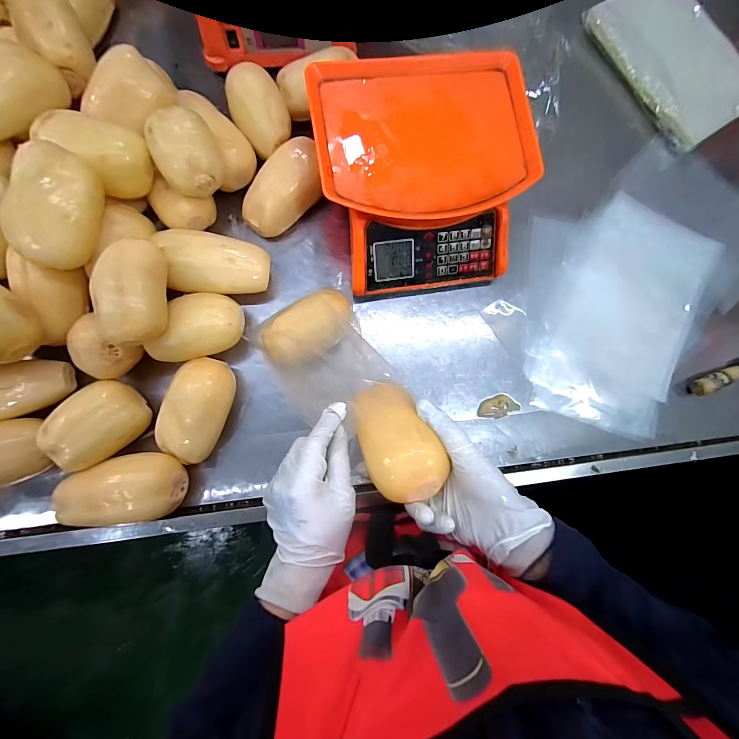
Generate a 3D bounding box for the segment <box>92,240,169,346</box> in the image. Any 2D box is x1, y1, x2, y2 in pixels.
[{"bbox_3d":[-0.283,-0.094,0.403,0.060,0.051,0.130,-5,84,-6],"label":"segment"}]

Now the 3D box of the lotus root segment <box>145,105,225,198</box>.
[{"bbox_3d":[-0.236,-0.278,0.450,0.082,0.077,0.090,-36,88,-8],"label":"lotus root segment"}]

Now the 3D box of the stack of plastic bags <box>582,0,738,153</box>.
[{"bbox_3d":[0.523,-0.538,0.580,0.177,0.031,0.293,-35,88,-8],"label":"stack of plastic bags"}]

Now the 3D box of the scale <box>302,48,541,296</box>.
[{"bbox_3d":[0.075,-0.269,0.492,0.286,0.121,0.286,-9,85,-5],"label":"scale"}]

